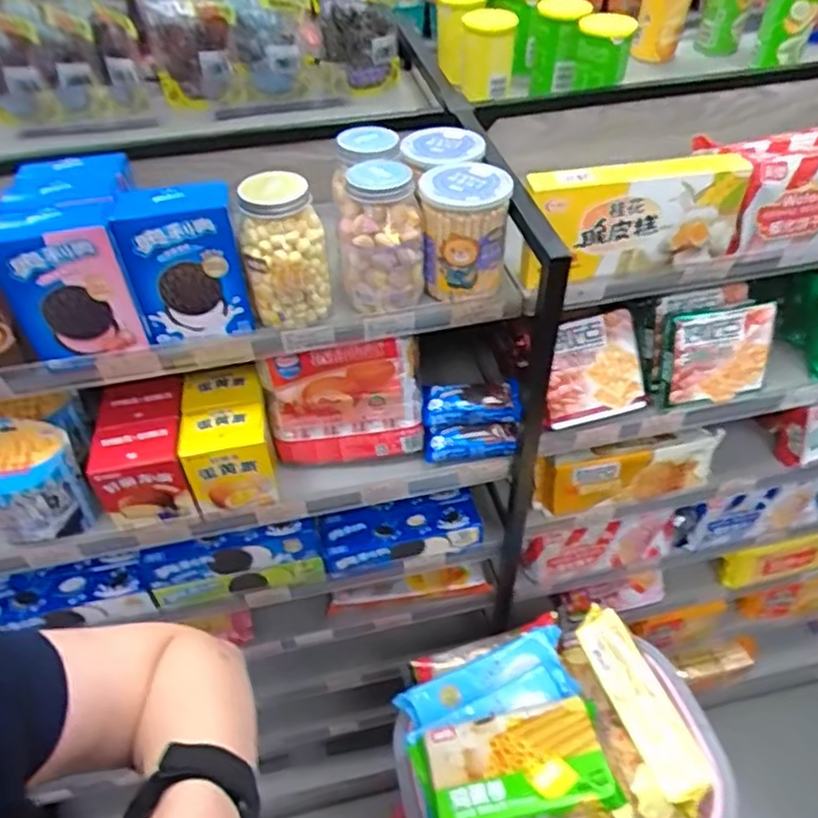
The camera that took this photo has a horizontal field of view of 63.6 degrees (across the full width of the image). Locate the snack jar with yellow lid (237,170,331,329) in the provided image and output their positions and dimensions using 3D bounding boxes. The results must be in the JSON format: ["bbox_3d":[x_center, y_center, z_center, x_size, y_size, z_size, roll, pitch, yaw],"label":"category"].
[{"bbox_3d":[-0.115,-0.145,0.618,0.073,0.127,0.067,-1,46,1],"label":"snack jar with yellow lid"}]

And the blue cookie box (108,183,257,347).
[{"bbox_3d":[-0.207,-0.131,0.611,0.100,0.134,0.047,-16,47,-13],"label":"blue cookie box"}]

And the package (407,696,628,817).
[{"bbox_3d":[0.119,0.410,0.751,0.218,0.045,0.129,-15,33,-4],"label":"package"}]

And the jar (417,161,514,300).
[{"bbox_3d":[0.055,-0.180,0.661,0.082,0.104,0.089,-1,46,1],"label":"jar"}]

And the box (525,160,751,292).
[{"bbox_3d":[0.230,-0.189,0.675,0.216,0.111,0.043,-9,46,-6],"label":"box"}]

